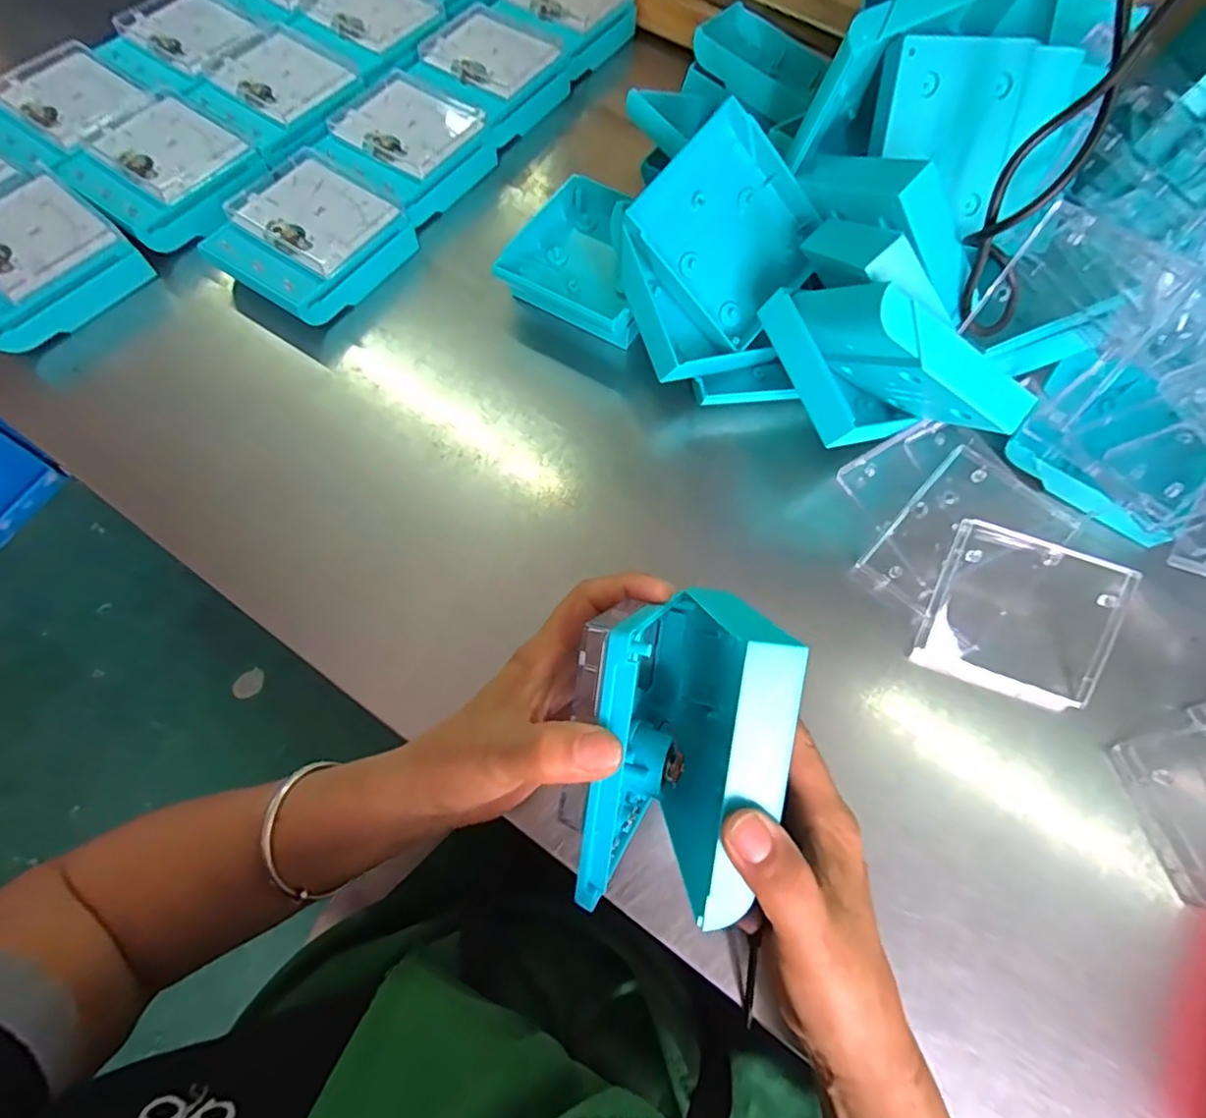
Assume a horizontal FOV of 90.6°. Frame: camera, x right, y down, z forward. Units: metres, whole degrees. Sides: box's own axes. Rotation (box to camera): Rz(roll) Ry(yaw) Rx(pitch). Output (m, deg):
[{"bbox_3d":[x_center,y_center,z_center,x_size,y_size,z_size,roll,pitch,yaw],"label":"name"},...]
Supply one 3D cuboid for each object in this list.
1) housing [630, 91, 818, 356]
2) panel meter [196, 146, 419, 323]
[{"bbox_3d":[0.086,-0.217,0.391,0.104,0.020,0.112,-47,116,0],"label":"housing"},{"bbox_3d":[-0.220,-0.241,0.448,0.110,0.041,0.124,33,71,11],"label":"panel meter"}]

